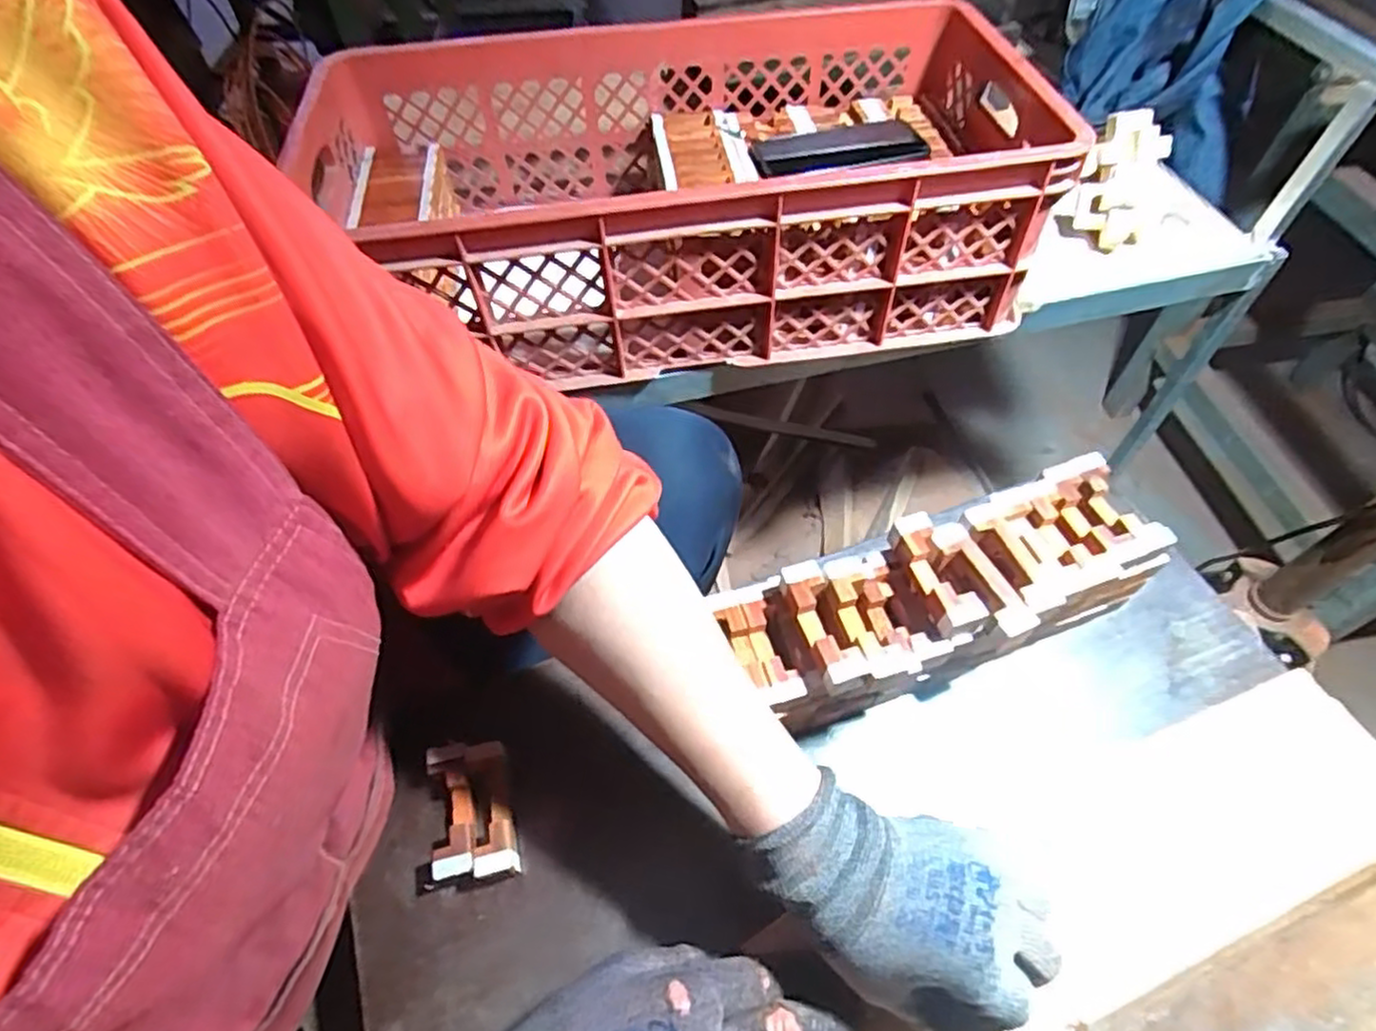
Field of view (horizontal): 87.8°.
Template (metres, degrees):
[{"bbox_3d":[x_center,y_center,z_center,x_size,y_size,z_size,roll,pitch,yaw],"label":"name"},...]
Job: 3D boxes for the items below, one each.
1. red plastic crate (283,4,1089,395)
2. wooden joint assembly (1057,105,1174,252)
[{"bbox_3d":[-0.001,-0.317,0.697,0.636,0.177,0.344,-10,56,-6],"label":"red plastic crate"},{"bbox_3d":[0.470,-0.369,0.777,0.079,0.062,0.171,22,72,15],"label":"wooden joint assembly"}]

